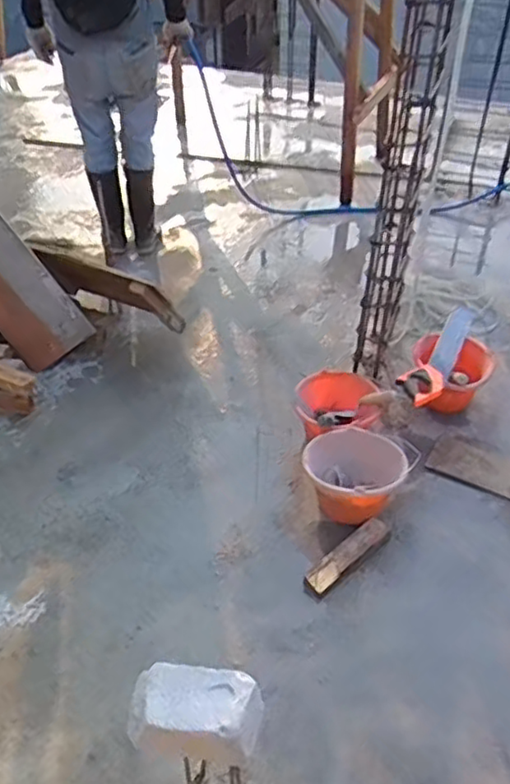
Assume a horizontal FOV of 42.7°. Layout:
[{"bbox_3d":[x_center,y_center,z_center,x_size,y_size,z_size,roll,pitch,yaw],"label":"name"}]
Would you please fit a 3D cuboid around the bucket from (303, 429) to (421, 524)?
[{"bbox_3d":[0.260,0.205,1.657,0.250,0.181,0.196,0,41,0],"label":"bucket"}]

